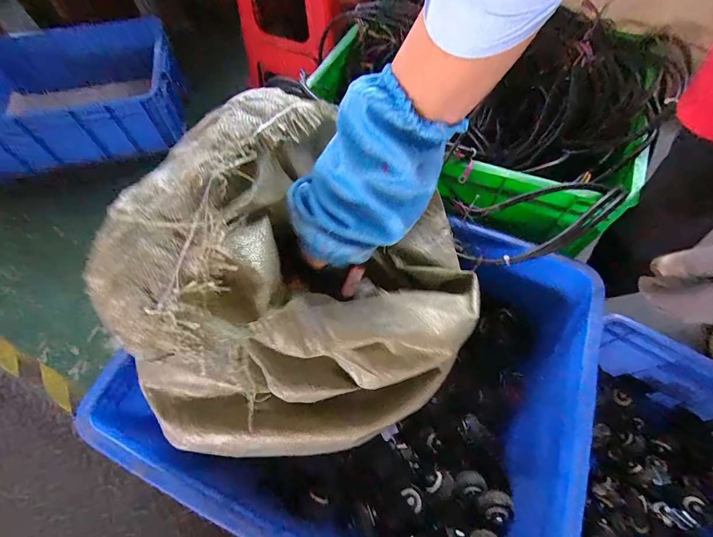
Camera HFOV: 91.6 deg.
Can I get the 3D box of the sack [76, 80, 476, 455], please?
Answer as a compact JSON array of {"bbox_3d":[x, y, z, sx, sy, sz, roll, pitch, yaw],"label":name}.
[{"bbox_3d":[-0.040,0.003,0.365,0.342,0.226,0.346,6,62,3],"label":"sack"}]

